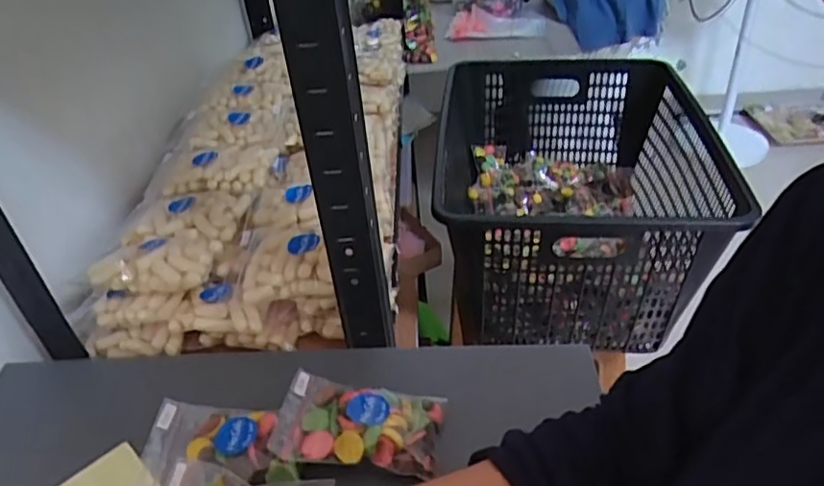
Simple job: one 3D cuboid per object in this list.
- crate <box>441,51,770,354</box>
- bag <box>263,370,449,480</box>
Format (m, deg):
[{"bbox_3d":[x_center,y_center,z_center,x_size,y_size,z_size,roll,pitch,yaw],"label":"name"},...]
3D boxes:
[{"bbox_3d":[0.267,-0.103,1.104,0.439,0.282,0.621,-2,37,5],"label":"crate"},{"bbox_3d":[-0.037,0.127,0.426,0.108,0.034,0.073,3,38,9],"label":"bag"}]

